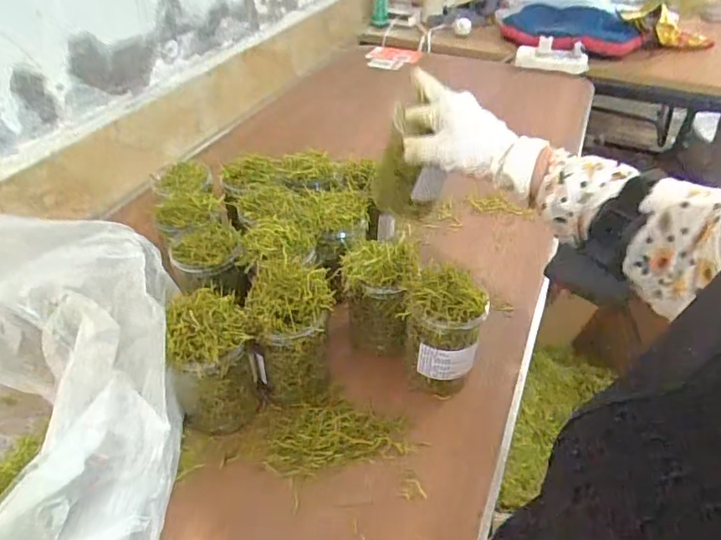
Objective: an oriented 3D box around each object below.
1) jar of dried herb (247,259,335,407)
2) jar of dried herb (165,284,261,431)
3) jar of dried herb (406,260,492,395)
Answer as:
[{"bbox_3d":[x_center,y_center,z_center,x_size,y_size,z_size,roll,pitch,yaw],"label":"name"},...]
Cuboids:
[{"bbox_3d":[-0.075,0.062,0.573,0.088,0.140,0.105,-7,41,-7],"label":"jar of dried herb"},{"bbox_3d":[-0.153,0.095,0.529,0.078,0.132,0.084,-1,43,1],"label":"jar of dried herb"},{"bbox_3d":[0.090,0.072,0.577,0.082,0.135,0.077,-1,43,1],"label":"jar of dried herb"}]

